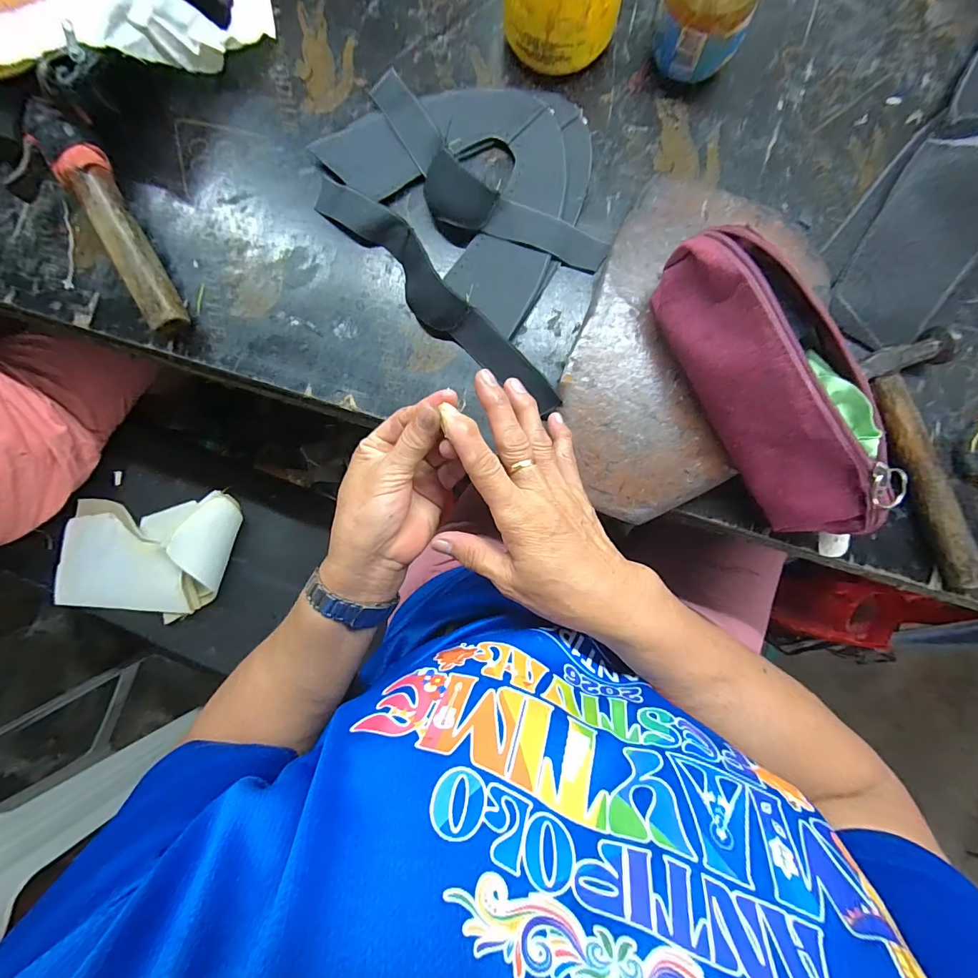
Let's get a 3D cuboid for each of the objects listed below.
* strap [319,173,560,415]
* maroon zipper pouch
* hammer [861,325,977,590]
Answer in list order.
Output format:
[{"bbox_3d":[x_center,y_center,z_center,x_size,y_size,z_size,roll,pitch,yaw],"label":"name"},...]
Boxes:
[{"bbox_3d":[-0.048,-0.164,0.341,0.042,0.021,0.274,-44,85,-1],"label":"strap"},{"bbox_3d":[0.193,-0.062,0.290,0.067,0.089,0.226,-26,85,1],"label":"maroon zipper pouch"},{"bbox_3d":[0.345,-0.023,0.318,0.074,0.022,0.186,-20,85,1],"label":"hammer"}]

